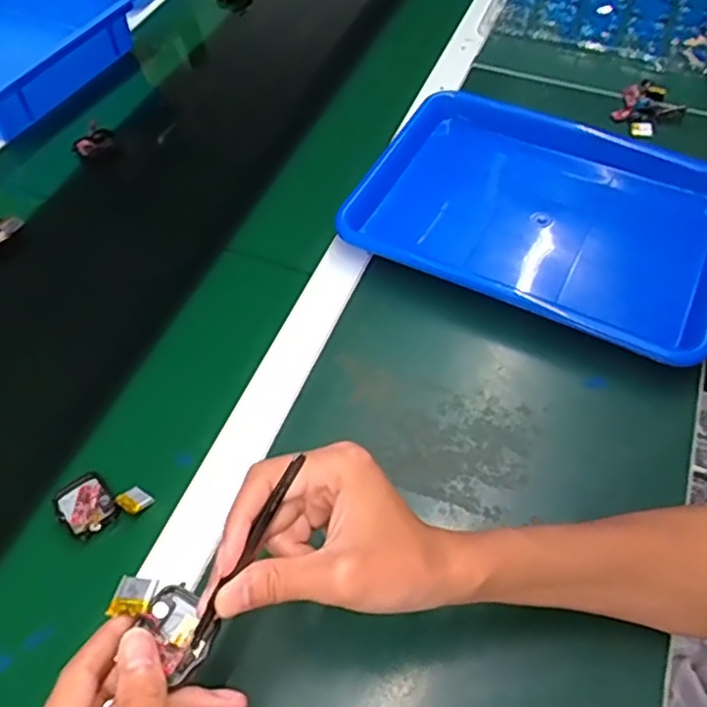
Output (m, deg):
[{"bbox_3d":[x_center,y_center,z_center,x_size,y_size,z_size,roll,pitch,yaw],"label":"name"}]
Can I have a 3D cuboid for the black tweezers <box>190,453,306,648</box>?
[{"bbox_3d":[-0.053,0.098,0.321,0.008,0.012,0.100,29,86,19],"label":"black tweezers"}]

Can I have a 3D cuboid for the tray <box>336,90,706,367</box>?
[{"bbox_3d":[0.182,-0.132,0.618,0.328,0.043,0.243,24,61,18],"label":"tray"}]

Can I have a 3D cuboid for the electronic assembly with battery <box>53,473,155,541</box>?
[{"bbox_3d":[-0.182,0.106,0.475,0.052,0.011,0.053,39,67,24],"label":"electronic assembly with battery"}]

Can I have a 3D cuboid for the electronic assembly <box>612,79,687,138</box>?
[{"bbox_3d":[0.329,-0.280,0.743,0.080,0.015,0.078,-25,59,-13],"label":"electronic assembly"}]

